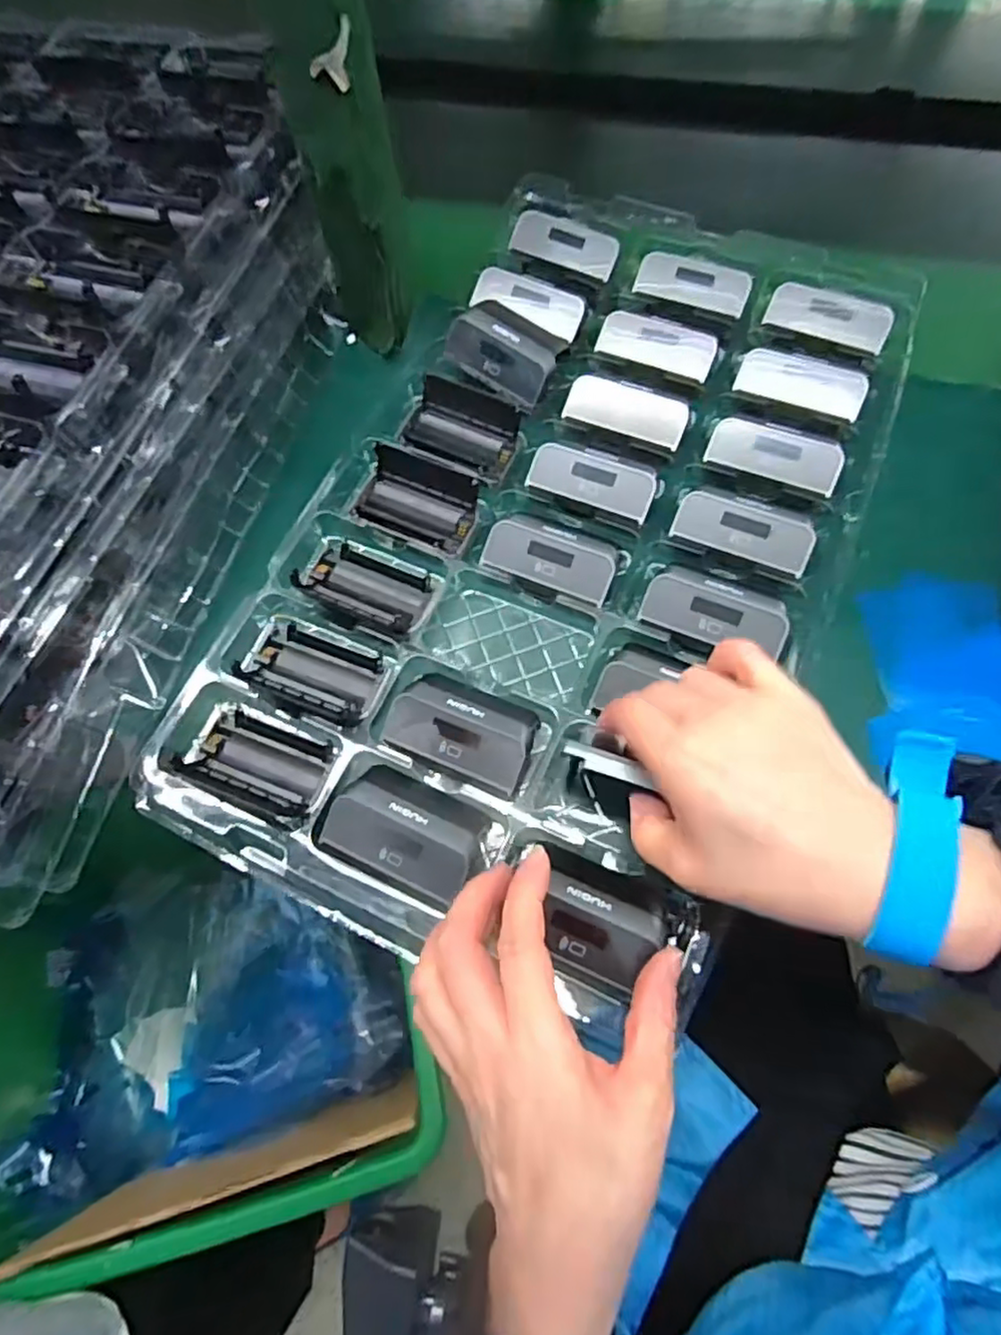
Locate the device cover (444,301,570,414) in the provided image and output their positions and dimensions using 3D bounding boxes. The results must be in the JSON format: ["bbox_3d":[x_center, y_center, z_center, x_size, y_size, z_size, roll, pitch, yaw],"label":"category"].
[{"bbox_3d":[0.007,-0.204,0.437,0.071,0.033,0.049,37,73,18],"label":"device cover"}]

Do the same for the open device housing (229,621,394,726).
[{"bbox_3d":[-0.102,0.003,0.370,0.076,0.016,0.050,15,67,10],"label":"open device housing"}]

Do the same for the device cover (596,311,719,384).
[{"bbox_3d":[0.102,-0.210,0.438,0.075,0.011,0.033,22,96,12],"label":"device cover"}]

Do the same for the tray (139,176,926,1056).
[{"bbox_3d":[0.042,-0.090,0.396,0.304,0.039,0.499,24,69,14],"label":"tray"}]

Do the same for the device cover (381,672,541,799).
[{"bbox_3d":[-0.019,0.030,0.343,0.073,0.018,0.047,19,68,12],"label":"device cover"}]

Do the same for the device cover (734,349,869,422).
[{"bbox_3d":[0.187,-0.177,0.416,0.075,0.009,0.035,22,90,14],"label":"device cover"}]

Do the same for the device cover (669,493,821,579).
[{"bbox_3d":[0.137,-0.078,0.378,0.074,0.014,0.037,19,89,14],"label":"device cover"}]

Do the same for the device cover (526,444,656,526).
[{"bbox_3d":[0.056,-0.112,0.400,0.074,0.015,0.036,22,90,12],"label":"device cover"}]

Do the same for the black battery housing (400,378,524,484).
[{"bbox_3d":[-0.025,-0.147,0.419,0.069,0.025,0.053,19,68,12],"label":"black battery housing"}]

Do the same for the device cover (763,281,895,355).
[{"bbox_3d":[0.212,-0.226,0.433,0.076,0.007,0.032,25,94,14],"label":"device cover"}]

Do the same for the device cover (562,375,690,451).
[{"bbox_3d":[0.080,-0.161,0.421,0.075,0.016,0.035,21,93,12],"label":"device cover"}]

